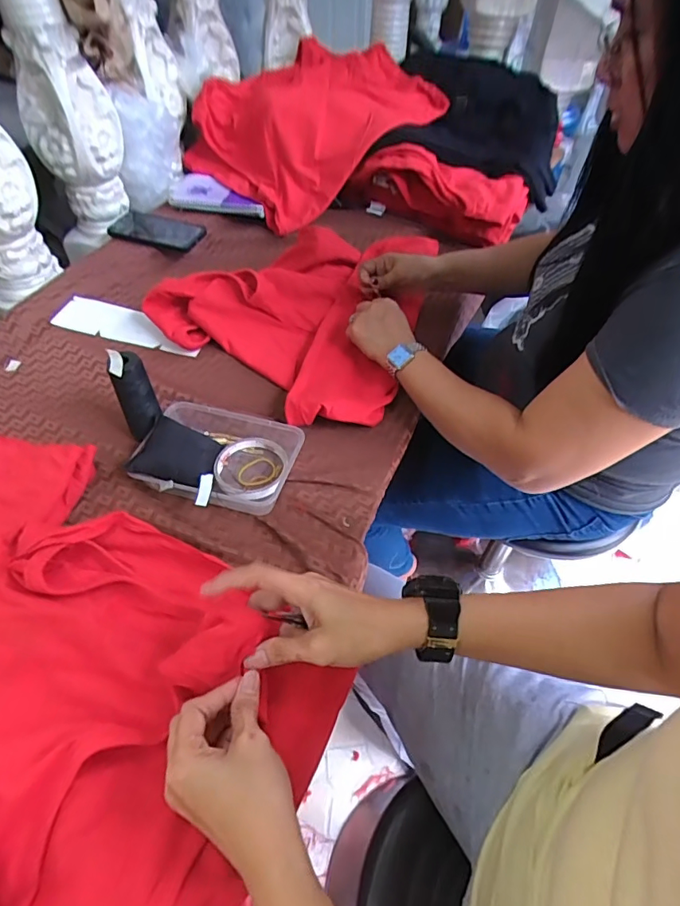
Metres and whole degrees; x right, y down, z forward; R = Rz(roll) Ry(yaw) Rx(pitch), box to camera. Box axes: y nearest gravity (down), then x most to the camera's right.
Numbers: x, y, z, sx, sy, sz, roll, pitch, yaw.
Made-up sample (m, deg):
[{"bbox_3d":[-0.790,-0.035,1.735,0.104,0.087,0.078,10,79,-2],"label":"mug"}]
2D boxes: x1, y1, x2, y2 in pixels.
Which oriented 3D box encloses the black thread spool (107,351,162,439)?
[{"bbox_3d":[-0.232,-0.062,0.561,0.039,0.119,0.026,-30,57,-26],"label":"black thread spool"}]

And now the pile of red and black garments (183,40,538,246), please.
[{"bbox_3d":[0.021,-0.643,0.993,0.610,0.180,0.494,-1,49,-4],"label":"pile of red and black garments"}]

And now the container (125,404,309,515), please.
[{"bbox_3d":[-0.135,0.005,0.566,0.167,0.035,0.128,10,49,5],"label":"container"}]

